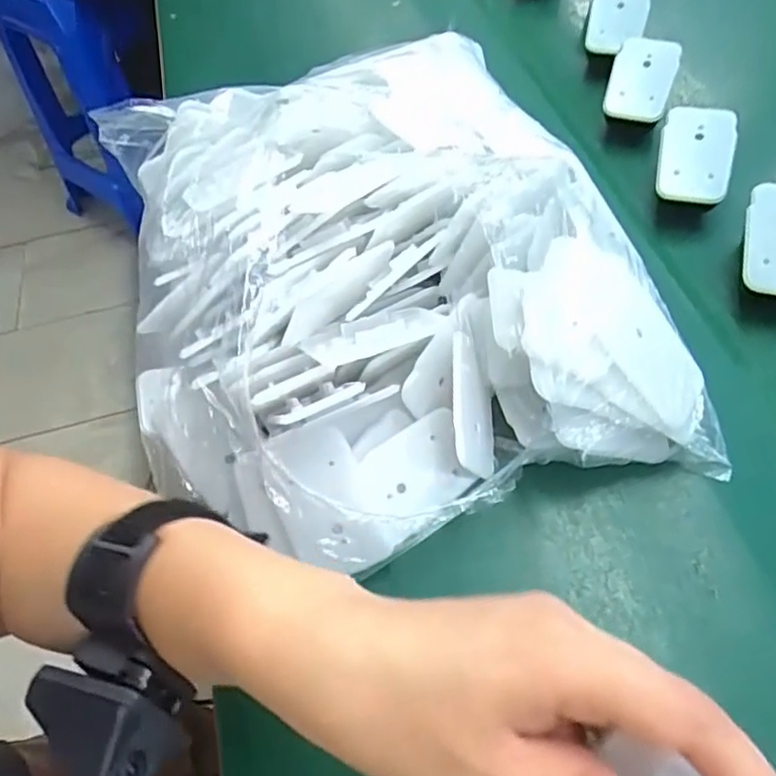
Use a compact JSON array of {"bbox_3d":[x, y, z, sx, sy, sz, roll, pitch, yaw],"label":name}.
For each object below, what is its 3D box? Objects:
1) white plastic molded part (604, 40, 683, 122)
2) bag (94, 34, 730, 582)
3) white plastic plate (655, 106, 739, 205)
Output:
[{"bbox_3d":[0.181,-0.221,0.462,0.042,0.011,0.062,16,83,13],"label":"white plastic molded part"},{"bbox_3d":[-0.007,-0.069,0.352,0.271,0.093,0.308,-16,56,-4],"label":"bag"},{"bbox_3d":[0.195,-0.147,0.412,0.044,0.010,0.060,13,87,7],"label":"white plastic plate"}]

